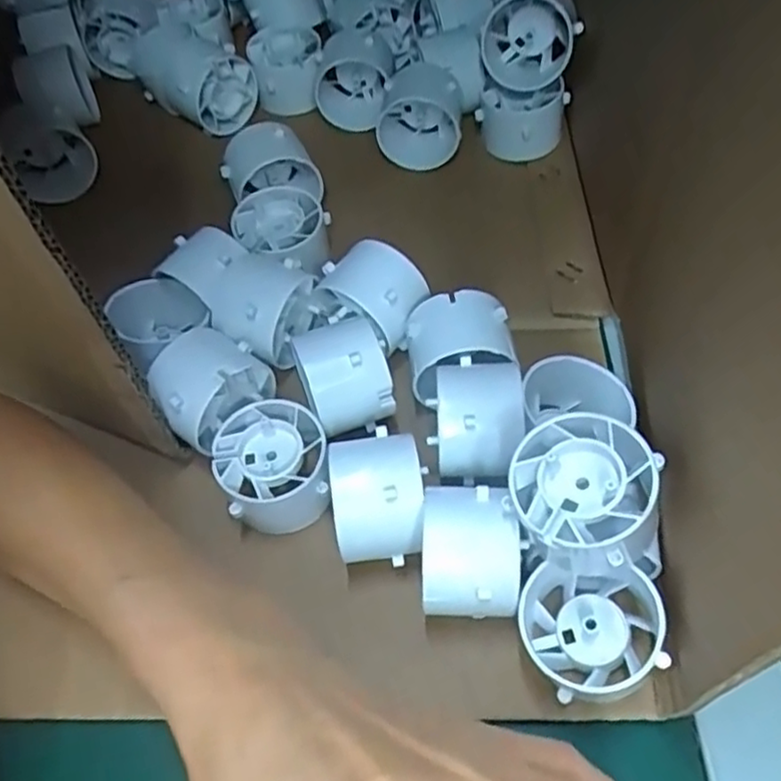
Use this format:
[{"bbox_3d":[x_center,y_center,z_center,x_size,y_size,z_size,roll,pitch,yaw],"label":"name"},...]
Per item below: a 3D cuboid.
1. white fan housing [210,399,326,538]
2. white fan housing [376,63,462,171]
[{"bbox_3d":[-0.051,0.034,0.306,0.046,0.032,0.049,-11,57,-5],"label":"white fan housing"},{"bbox_3d":[0.018,-0.162,0.420,0.047,0.046,0.047,2,57,3],"label":"white fan housing"}]

